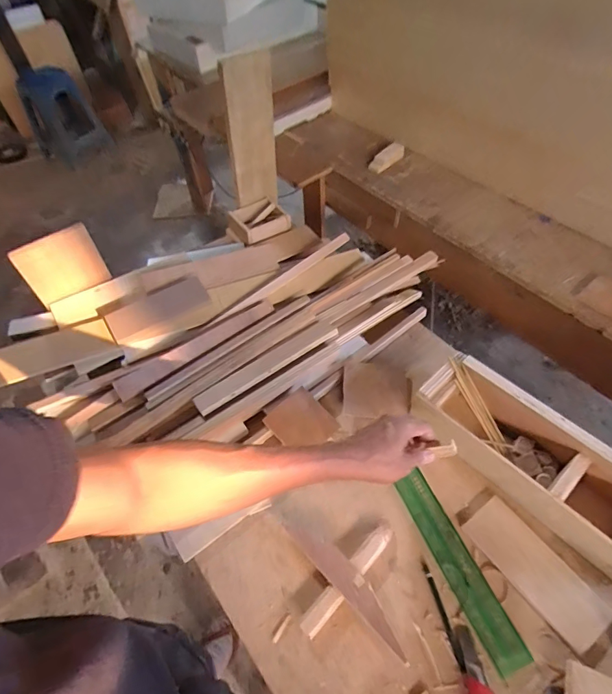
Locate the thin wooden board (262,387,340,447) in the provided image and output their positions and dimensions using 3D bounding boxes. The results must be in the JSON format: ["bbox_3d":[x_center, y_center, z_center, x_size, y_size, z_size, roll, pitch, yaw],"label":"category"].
[{"bbox_3d":[-0.008,0.113,0.628,0.080,0.005,0.085,-37,63,-23],"label":"thin wooden board"}]

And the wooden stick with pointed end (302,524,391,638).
[{"bbox_3d":[0.053,0.281,0.517,0.024,0.017,0.157,40,64,24],"label":"wooden stick with pointed end"}]

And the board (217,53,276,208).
[{"bbox_3d":[-0.096,-0.369,0.767,0.094,0.304,0.017,-32,72,-16],"label":"board"}]

